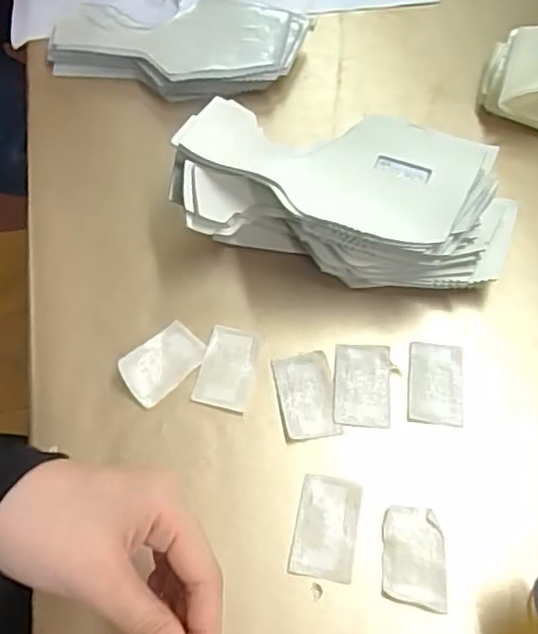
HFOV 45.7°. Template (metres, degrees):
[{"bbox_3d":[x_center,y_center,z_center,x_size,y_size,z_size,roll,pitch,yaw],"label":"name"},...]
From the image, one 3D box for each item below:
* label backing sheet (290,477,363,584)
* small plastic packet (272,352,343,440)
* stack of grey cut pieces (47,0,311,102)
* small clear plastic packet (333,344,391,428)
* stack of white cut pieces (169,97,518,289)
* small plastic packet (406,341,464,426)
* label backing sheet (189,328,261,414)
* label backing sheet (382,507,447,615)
[{"bbox_3d":[0.032,0.117,0.358,0.034,0.004,0.054,11,61,3],"label":"label backing sheet"},{"bbox_3d":[0.024,0.048,0.395,0.034,0.004,0.054,-9,62,-8],"label":"small plastic packet"},{"bbox_3d":[-0.076,-0.221,0.524,0.199,0.029,0.088,8,61,2],"label":"stack of grey cut pieces"},{"bbox_3d":[0.059,0.042,0.404,0.035,0.004,0.054,6,61,0],"label":"small clear plastic packet"},{"bbox_3d":[0.051,-0.079,0.425,0.225,0.072,0.100,15,62,5],"label":"stack of white cut pieces"},{"bbox_3d":[0.105,0.041,0.403,0.034,0.004,0.053,7,61,1],"label":"small plastic packet"},{"bbox_3d":[-0.026,0.032,0.408,0.034,0.004,0.055,13,61,4],"label":"label backing sheet"},{"bbox_3d":[0.080,0.132,0.352,0.034,0.004,0.051,6,61,1],"label":"label backing sheet"}]

